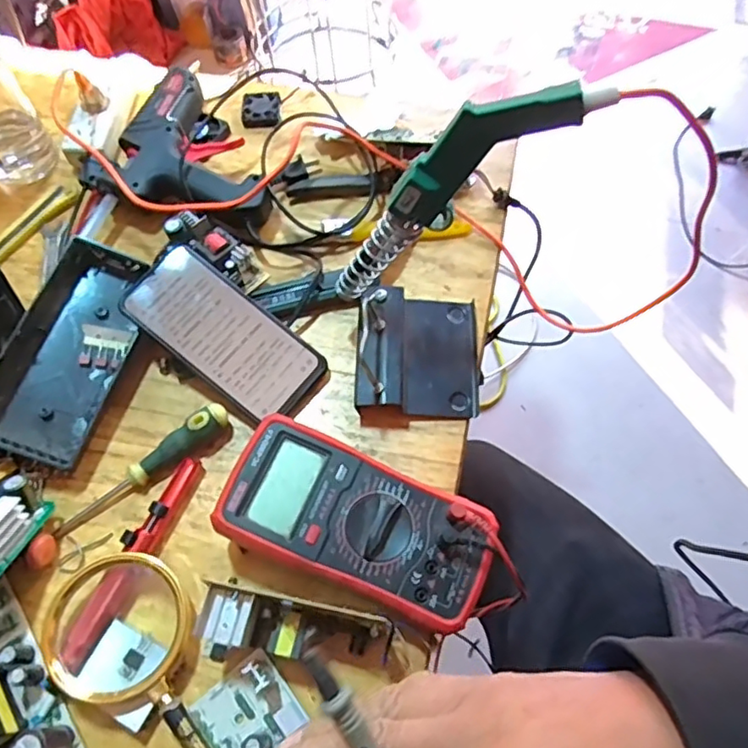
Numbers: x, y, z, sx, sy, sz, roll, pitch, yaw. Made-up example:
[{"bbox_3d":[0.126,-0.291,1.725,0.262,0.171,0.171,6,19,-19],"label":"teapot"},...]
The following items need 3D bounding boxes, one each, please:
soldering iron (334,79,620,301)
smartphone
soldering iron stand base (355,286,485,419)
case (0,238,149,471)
[{"bbox_3d":[0.041,-0.119,0.398,0.047,0.226,0.024,13,55,-39],"label":"soldering iron"},{"bbox_3d":[-0.123,-0.034,0.493,0.167,0.013,0.081,39,70,4],"label":"smartphone"},{"bbox_3d":[0.037,-0.022,0.494,0.098,0.032,0.111,0,63,2],"label":"soldering iron stand base"},{"bbox_3d":[-0.247,-0.019,0.490,0.083,0.047,0.182,13,65,8],"label":"case"}]

